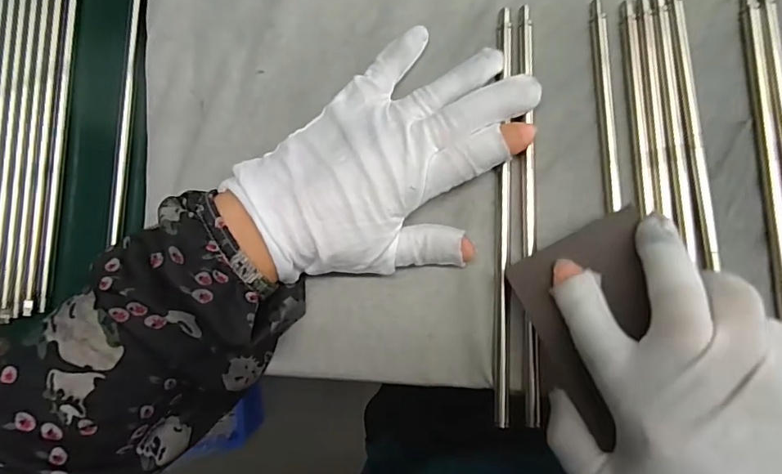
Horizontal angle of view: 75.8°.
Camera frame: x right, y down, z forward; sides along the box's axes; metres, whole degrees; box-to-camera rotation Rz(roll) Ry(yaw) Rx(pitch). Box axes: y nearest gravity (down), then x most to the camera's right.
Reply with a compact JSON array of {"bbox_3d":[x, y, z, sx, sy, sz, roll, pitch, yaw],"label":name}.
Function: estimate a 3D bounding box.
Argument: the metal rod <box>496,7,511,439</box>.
[{"bbox_3d":[0.061,-0.013,0.272,0.007,0.004,0.224,1,86,7],"label":"metal rod"}]

